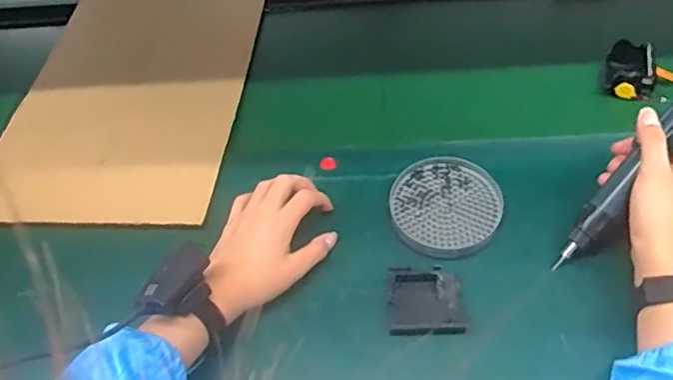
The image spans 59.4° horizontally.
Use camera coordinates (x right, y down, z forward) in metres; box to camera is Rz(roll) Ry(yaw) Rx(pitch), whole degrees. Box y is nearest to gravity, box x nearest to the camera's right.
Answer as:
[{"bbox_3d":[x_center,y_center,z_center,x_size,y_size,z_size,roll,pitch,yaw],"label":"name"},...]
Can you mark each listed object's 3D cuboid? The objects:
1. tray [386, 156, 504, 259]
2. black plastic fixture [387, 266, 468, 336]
[{"bbox_3d":[0.115,0.018,0.625,0.111,0.020,0.122,-3,52,4],"label":"tray"},{"bbox_3d":[0.085,0.104,0.558,0.068,0.014,0.063,-2,52,4],"label":"black plastic fixture"}]

